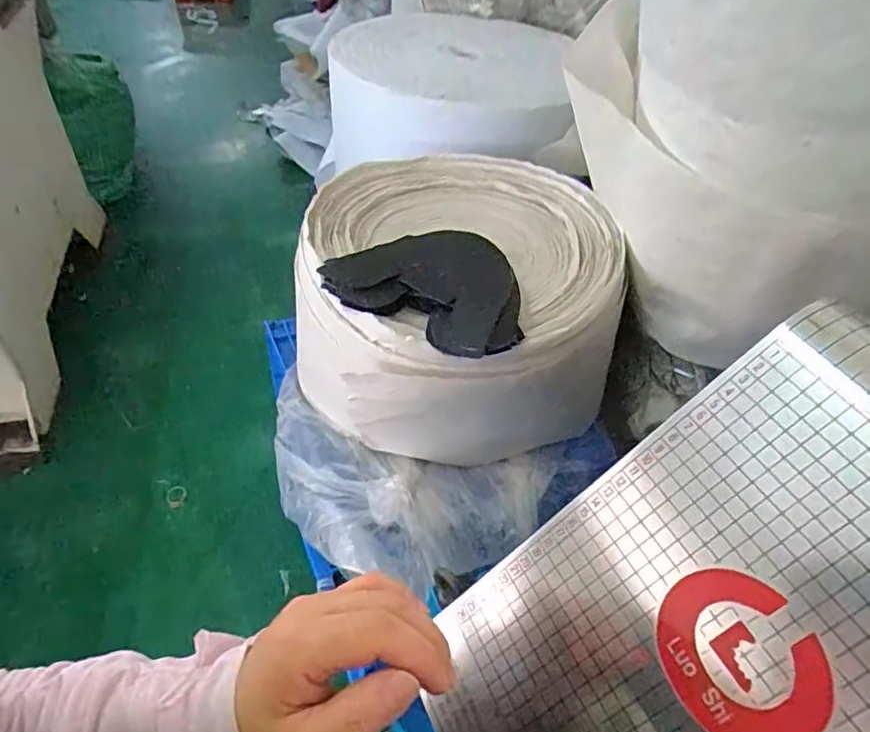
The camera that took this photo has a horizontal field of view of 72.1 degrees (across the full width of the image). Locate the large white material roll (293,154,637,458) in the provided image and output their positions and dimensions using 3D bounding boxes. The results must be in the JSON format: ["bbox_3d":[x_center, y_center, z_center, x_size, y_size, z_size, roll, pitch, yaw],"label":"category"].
[{"bbox_3d":[0.022,-0.078,0.817,0.393,0.248,0.376,3,47,-3],"label":"large white material roll"}]

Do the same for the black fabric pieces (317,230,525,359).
[{"bbox_3d":[0.004,-0.107,0.702,0.243,0.040,0.180,24,49,16],"label":"black fabric pieces"}]

